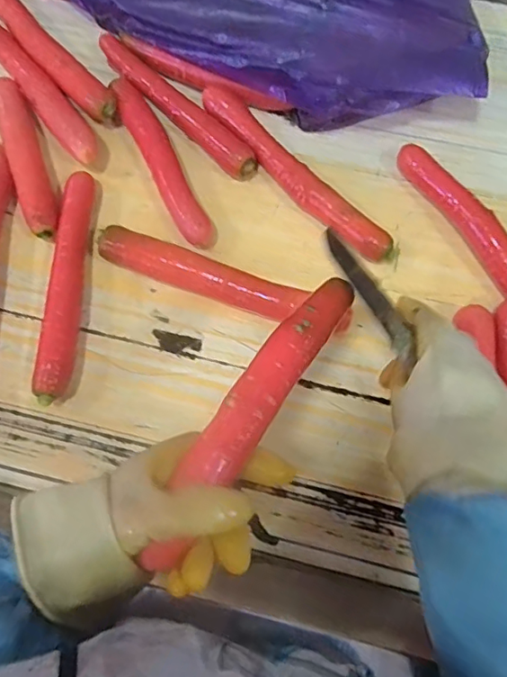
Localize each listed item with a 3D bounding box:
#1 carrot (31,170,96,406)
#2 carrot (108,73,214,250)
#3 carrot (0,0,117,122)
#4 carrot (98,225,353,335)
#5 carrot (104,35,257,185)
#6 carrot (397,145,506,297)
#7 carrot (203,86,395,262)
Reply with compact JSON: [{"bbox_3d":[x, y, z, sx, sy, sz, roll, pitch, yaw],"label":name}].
[{"bbox_3d":[-0.186,-0.054,0.534,0.029,0.036,0.237,3,73,2],"label":"carrot"},{"bbox_3d":[-0.101,-0.192,0.567,0.034,0.038,0.216,-26,74,-6],"label":"carrot"},{"bbox_3d":[-0.240,-0.332,0.596,0.038,0.028,0.260,-41,76,-10],"label":"carrot"},{"bbox_3d":[-0.031,-0.051,0.523,0.253,0.040,0.035,20,75,7],"label":"carrot"},{"bbox_3d":[-0.083,-0.254,0.586,0.226,0.041,0.035,43,79,13],"label":"carrot"},{"bbox_3d":[0.235,-0.089,0.532,0.034,0.033,0.268,-30,75,-7],"label":"carrot"},{"bbox_3d":[0.041,-0.171,0.560,0.043,0.035,0.271,-42,77,-10],"label":"carrot"}]

